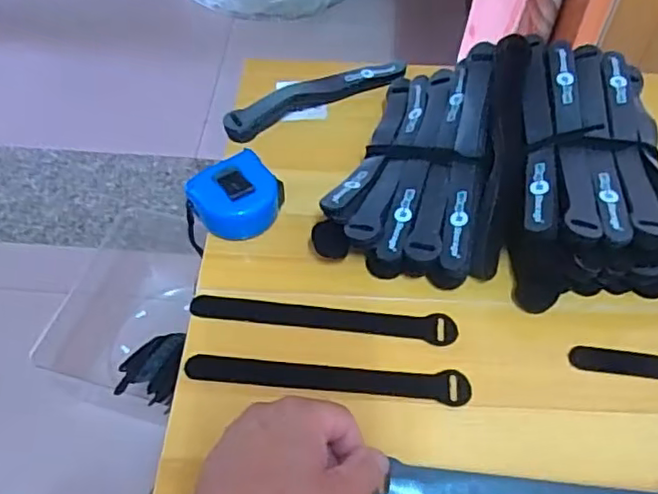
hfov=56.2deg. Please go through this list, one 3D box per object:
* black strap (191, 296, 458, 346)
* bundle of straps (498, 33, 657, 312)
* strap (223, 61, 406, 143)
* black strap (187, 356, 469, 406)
[{"bbox_3d":[-0.004,0.054,0.470,0.197,0.008,0.024,6,53,4],"label":"black strap"},{"bbox_3d":[0.202,-0.062,0.497,0.130,0.090,0.206,1,53,0],"label":"bundle of straps"},{"bbox_3d":[-0.012,-0.150,0.608,0.192,0.022,0.027,-24,57,-17],"label":"strap"},{"bbox_3d":[-0.001,0.094,0.438,0.196,0.011,0.024,3,53,2],"label":"black strap"}]

